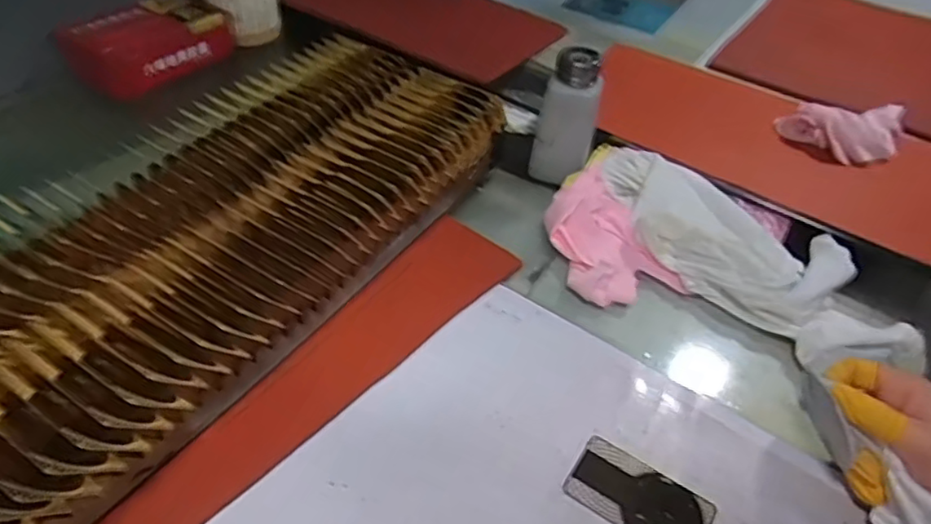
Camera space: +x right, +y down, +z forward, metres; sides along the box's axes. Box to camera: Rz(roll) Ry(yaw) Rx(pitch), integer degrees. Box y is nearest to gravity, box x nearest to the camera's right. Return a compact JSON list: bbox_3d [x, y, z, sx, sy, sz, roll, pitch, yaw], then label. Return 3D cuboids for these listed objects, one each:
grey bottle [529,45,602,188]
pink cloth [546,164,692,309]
[{"bbox_3d":[0.099,-0.131,0.596,0.056,0.134,0.048,14,44,8],"label":"grey bottle"},{"bbox_3d":[0.117,-0.022,0.545,0.087,0.036,0.140,-15,47,-21],"label":"pink cloth"}]

